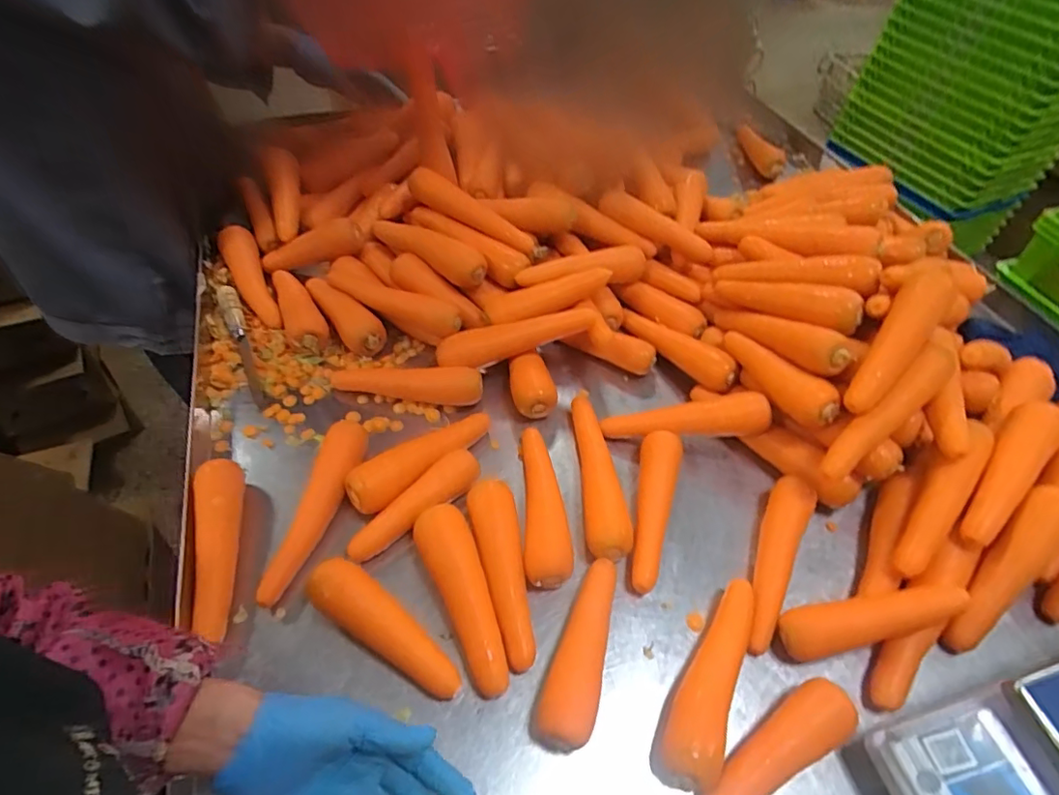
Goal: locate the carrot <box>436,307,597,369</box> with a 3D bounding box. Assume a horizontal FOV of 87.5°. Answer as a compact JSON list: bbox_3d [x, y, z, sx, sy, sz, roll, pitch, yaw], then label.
[{"bbox_3d":[-0.019,-0.072,0.685,0.200,0.035,0.035,-13,51,10],"label":"carrot"}]

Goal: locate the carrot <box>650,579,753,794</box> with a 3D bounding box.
[{"bbox_3d":[0.159,0.246,0.485,0.050,0.038,0.180,26,54,17],"label":"carrot"}]

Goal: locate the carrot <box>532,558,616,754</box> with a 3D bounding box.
[{"bbox_3d":[0.047,0.224,0.495,0.042,0.037,0.161,18,52,11],"label":"carrot"}]

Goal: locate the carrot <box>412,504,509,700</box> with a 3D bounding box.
[{"bbox_3d":[-0.061,0.183,0.509,0.047,0.054,0.166,-17,54,-17],"label":"carrot"}]

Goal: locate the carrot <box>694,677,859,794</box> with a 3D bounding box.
[{"bbox_3d":[0.196,0.292,0.451,0.157,0.043,0.045,-23,56,-21],"label":"carrot"}]

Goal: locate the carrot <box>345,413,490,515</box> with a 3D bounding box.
[{"bbox_3d":[-0.114,0.066,0.606,0.176,0.046,0.046,-34,61,-27],"label":"carrot"}]

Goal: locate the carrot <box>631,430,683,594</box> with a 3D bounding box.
[{"bbox_3d":[0.130,0.117,0.591,0.043,0.048,0.175,14,52,8],"label":"carrot"}]

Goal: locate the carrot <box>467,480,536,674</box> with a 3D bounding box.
[{"bbox_3d":[-0.024,0.165,0.531,0.044,0.046,0.174,-10,52,-11],"label":"carrot"}]

